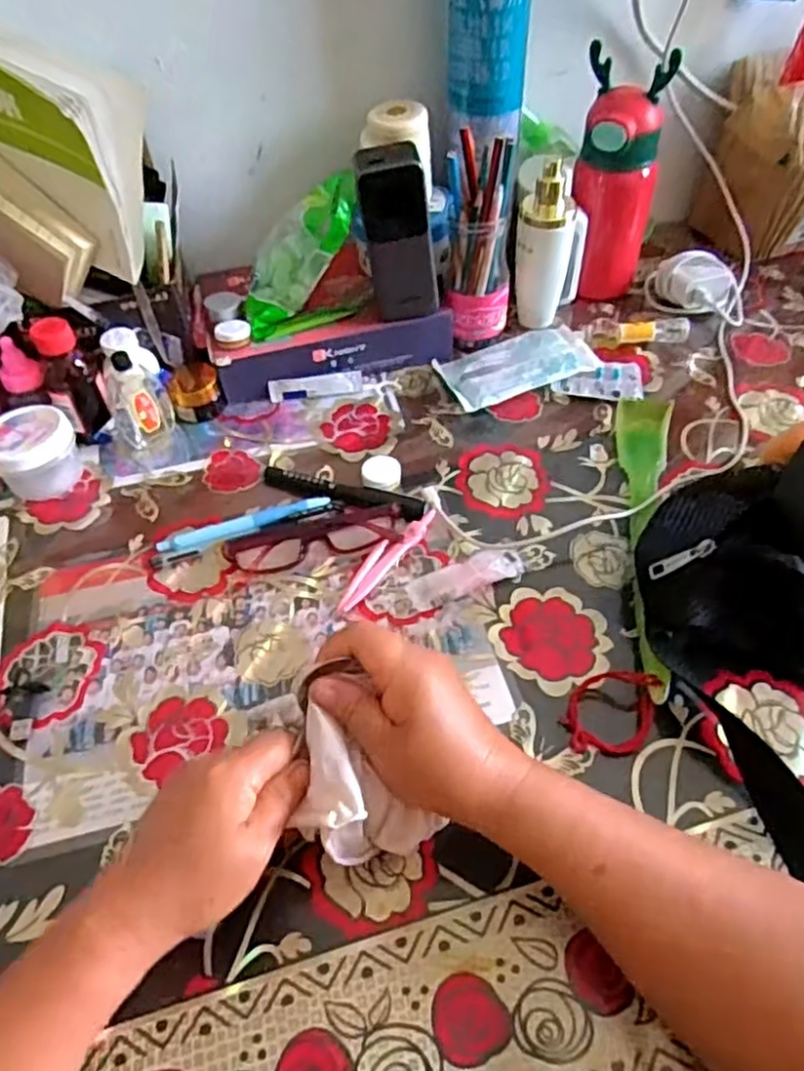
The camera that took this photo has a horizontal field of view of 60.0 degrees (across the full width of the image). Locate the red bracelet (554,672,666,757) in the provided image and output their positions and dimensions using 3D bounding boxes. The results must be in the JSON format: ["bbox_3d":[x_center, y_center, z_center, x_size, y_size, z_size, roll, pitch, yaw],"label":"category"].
[{"bbox_3d":[0.126,0.107,0.424,0.051,0.017,0.055,-2,51,2],"label":"red bracelet"}]

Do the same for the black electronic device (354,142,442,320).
[{"bbox_3d":[-0.003,-0.249,0.582,0.052,0.134,0.027,-9,45,2],"label":"black electronic device"}]

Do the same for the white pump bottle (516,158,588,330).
[{"bbox_3d":[0.136,-0.265,0.637,0.061,0.136,0.061,9,53,10],"label":"white pump bottle"}]

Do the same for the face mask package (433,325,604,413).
[{"bbox_3d":[0.105,-0.156,0.636,0.139,0.015,0.072,-20,53,-12],"label":"face mask package"}]

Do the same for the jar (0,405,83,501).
[{"bbox_3d":[-0.298,-0.067,0.565,0.066,0.050,0.067,-2,51,2],"label":"jar"}]

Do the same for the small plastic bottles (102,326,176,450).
[{"bbox_3d":[-0.224,-0.122,0.585,0.050,0.088,0.049,-23,54,-14],"label":"small plastic bottles"}]

